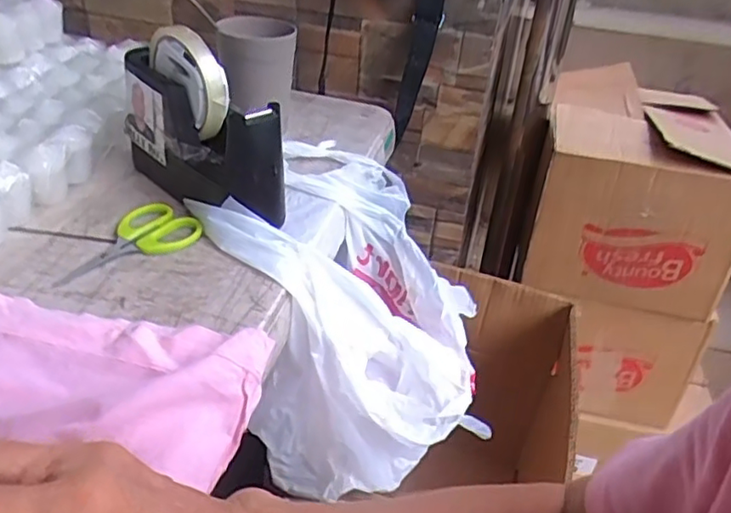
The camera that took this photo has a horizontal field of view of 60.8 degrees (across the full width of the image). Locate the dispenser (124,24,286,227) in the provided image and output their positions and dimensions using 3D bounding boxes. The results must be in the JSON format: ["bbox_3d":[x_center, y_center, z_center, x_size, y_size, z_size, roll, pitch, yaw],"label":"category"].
[{"bbox_3d":[-0.134,-0.104,0.506,0.180,0.128,0.049,31,42,33],"label":"dispenser"}]

